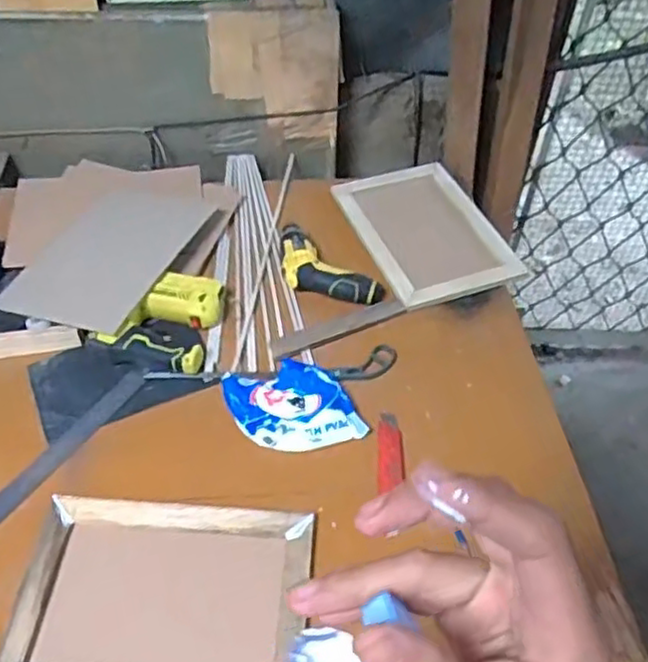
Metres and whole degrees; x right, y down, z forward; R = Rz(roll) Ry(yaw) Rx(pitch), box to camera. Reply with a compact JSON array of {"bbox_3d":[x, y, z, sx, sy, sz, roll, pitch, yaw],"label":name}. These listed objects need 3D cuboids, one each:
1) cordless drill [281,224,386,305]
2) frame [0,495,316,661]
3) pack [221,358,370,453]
[{"bbox_3d":[-0.011,-0.090,0.998,0.195,0.043,0.091,32,57,26],"label":"cordless drill"},{"bbox_3d":[-0.164,0.275,0.701,0.288,0.024,0.205,3,49,4],"label":"frame"},{"bbox_3d":[-0.039,0.096,0.848,0.160,0.034,0.127,-12,50,-9],"label":"pack"}]

